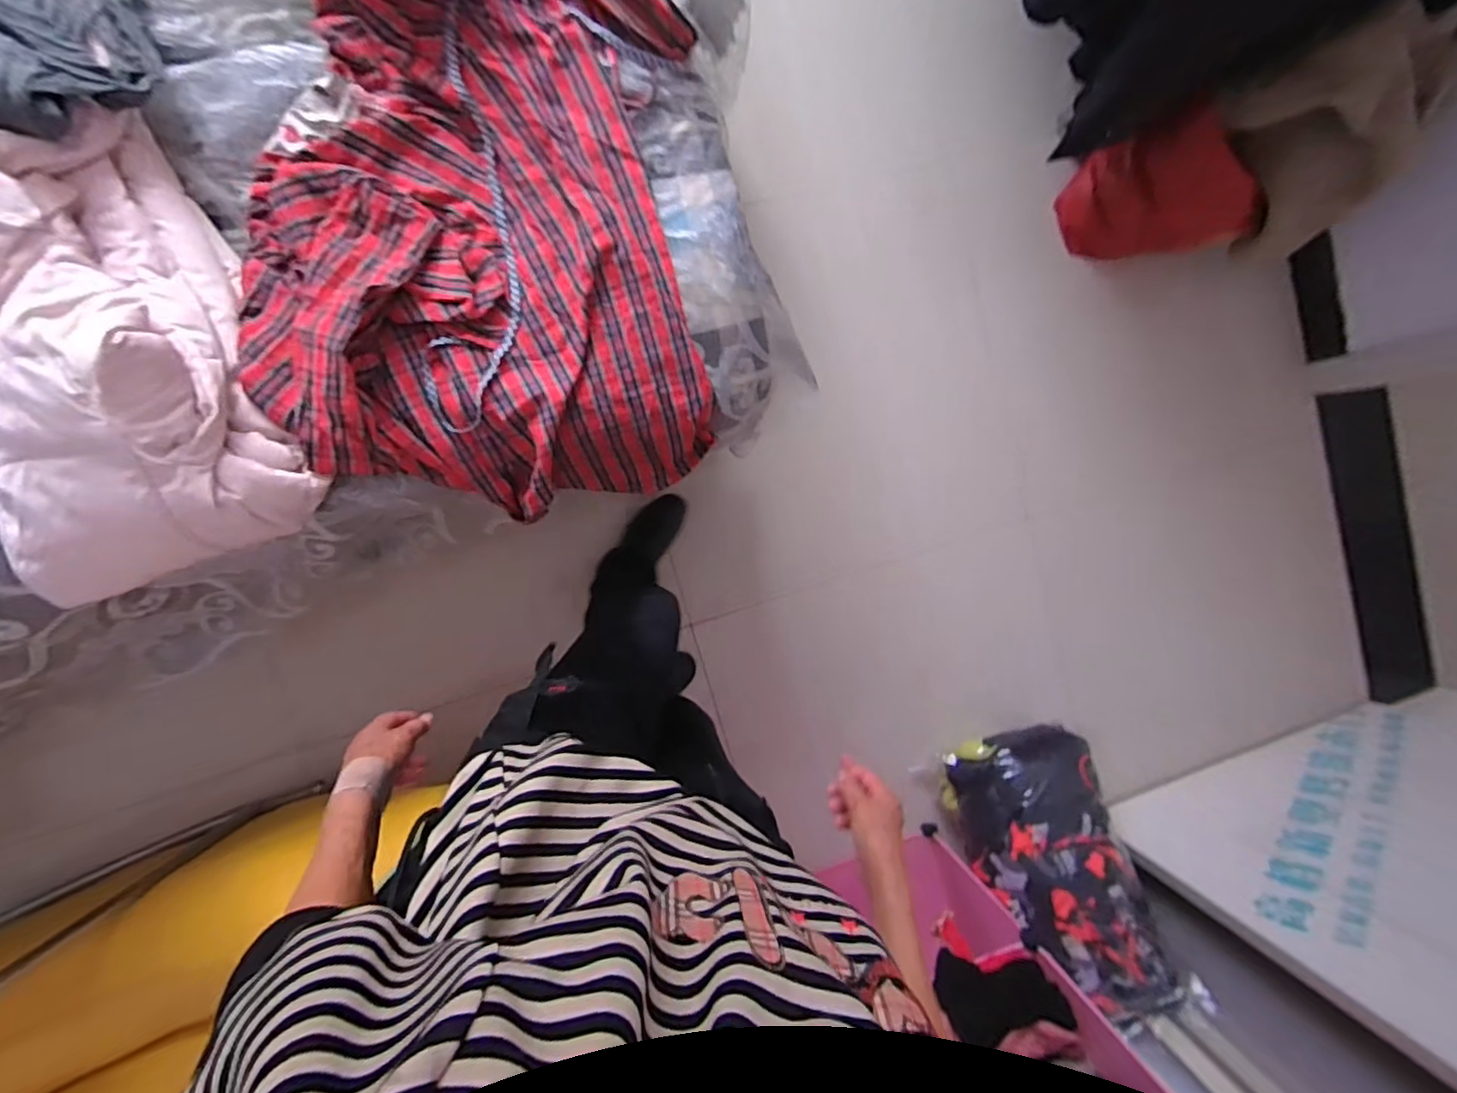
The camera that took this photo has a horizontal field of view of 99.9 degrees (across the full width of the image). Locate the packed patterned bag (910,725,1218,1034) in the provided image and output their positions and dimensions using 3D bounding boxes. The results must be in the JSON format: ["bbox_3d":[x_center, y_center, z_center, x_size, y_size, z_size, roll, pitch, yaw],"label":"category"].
[{"bbox_3d":[0.633,0.624,1.198,0.315,0.131,0.516,-21,58,12],"label":"packed patterned bag"}]

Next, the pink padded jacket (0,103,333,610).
[{"bbox_3d":[-0.641,-0.278,0.555,0.252,0.139,0.627,-22,97,-6],"label":"pink padded jacket"}]

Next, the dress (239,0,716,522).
[{"bbox_3d":[-0.272,-0.380,0.678,0.470,0.141,0.652,-5,95,-8],"label":"dress"}]

